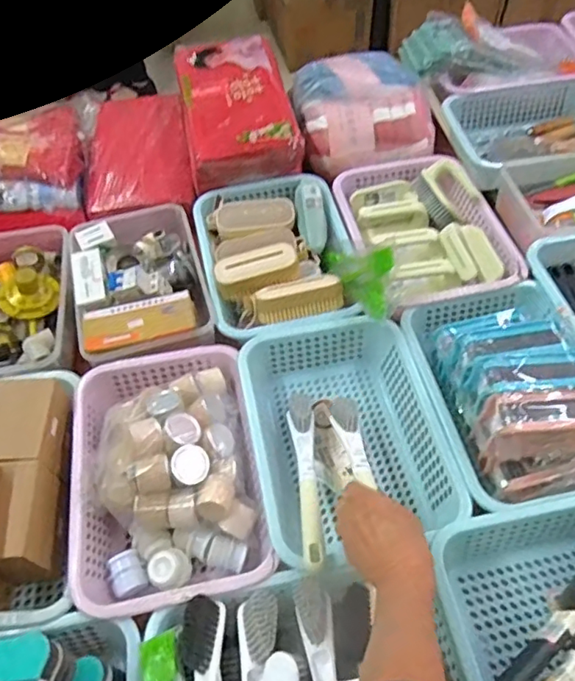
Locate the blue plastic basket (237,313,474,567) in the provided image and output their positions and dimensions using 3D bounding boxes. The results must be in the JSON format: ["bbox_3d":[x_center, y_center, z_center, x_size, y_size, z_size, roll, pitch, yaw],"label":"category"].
[{"bbox_3d":[0.071,0.119,0.699,0.228,0.083,0.312,-11,55,-5],"label":"blue plastic basket"}]

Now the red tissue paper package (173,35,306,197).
[{"bbox_3d":[-0.092,-0.413,0.989,0.187,0.083,0.339,-11,55,-5],"label":"red tissue paper package"}]

